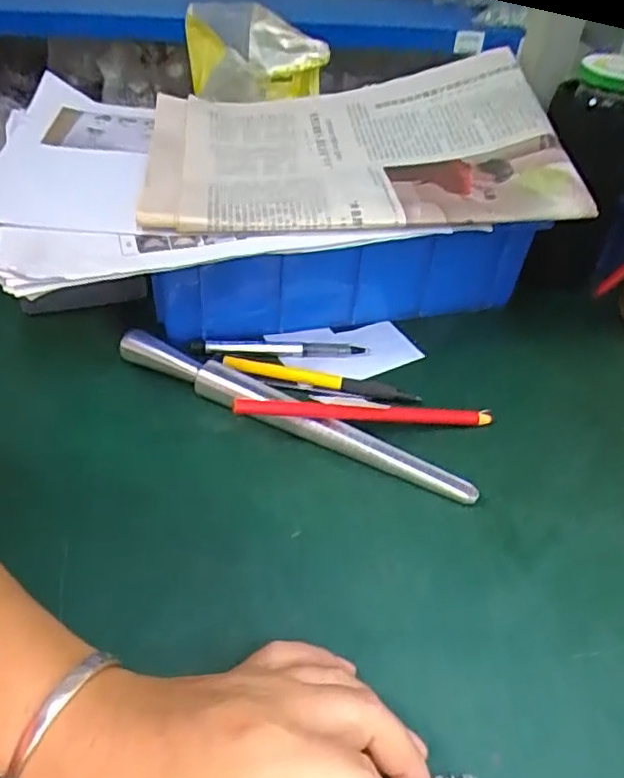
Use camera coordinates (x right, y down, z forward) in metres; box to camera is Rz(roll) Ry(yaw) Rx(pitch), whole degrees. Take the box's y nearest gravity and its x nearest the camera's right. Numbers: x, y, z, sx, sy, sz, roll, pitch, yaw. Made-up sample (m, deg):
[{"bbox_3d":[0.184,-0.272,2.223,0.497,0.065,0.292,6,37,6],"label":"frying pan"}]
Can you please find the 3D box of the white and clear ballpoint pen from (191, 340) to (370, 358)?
[{"bbox_3d":[-0.022,-0.030,0.452,0.121,0.007,0.016,2,43,-4],"label":"white and clear ballpoint pen"}]

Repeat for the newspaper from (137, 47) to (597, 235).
[{"bbox_3d":[0.017,-0.185,0.468,0.280,0.040,0.238,-7,45,0],"label":"newspaper"}]

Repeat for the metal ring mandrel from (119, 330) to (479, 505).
[{"bbox_3d":[-0.017,0.015,0.397,0.243,0.022,0.018,22,45,18],"label":"metal ring mandrel"}]

